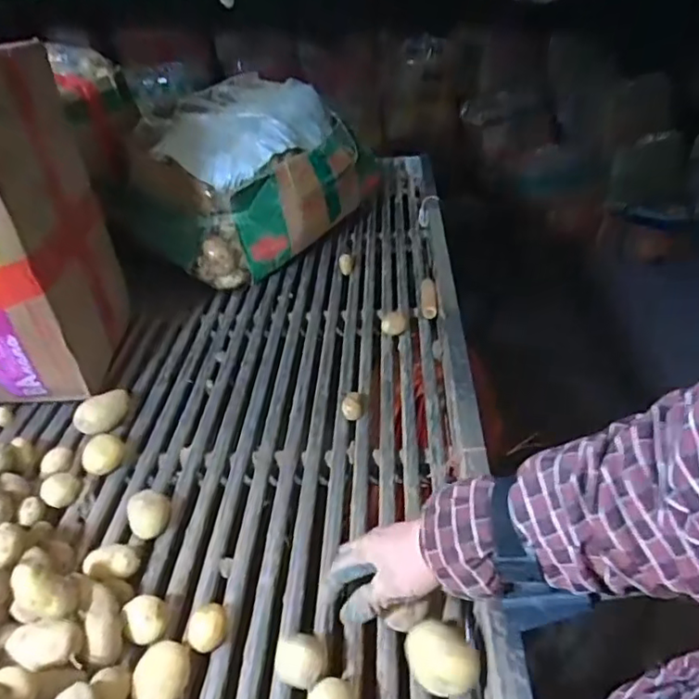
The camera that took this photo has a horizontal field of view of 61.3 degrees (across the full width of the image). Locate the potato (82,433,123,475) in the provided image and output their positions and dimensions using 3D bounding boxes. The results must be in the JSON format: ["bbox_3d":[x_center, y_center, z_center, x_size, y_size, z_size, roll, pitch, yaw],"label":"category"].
[{"bbox_3d":[-0.304,0.129,0.727,0.047,0.036,0.031,-21,36,-25],"label":"potato"}]

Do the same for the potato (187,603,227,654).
[{"bbox_3d":[-0.132,0.261,0.549,0.037,0.032,0.031,-18,35,-21],"label":"potato"}]

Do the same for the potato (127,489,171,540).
[{"bbox_3d":[-0.222,0.183,0.656,0.044,0.031,0.046,-3,33,2],"label":"potato"}]

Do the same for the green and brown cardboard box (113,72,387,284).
[{"bbox_3d":[-0.198,-0.337,1.128,0.330,0.242,0.440,13,36,24],"label":"green and brown cardboard box"}]

